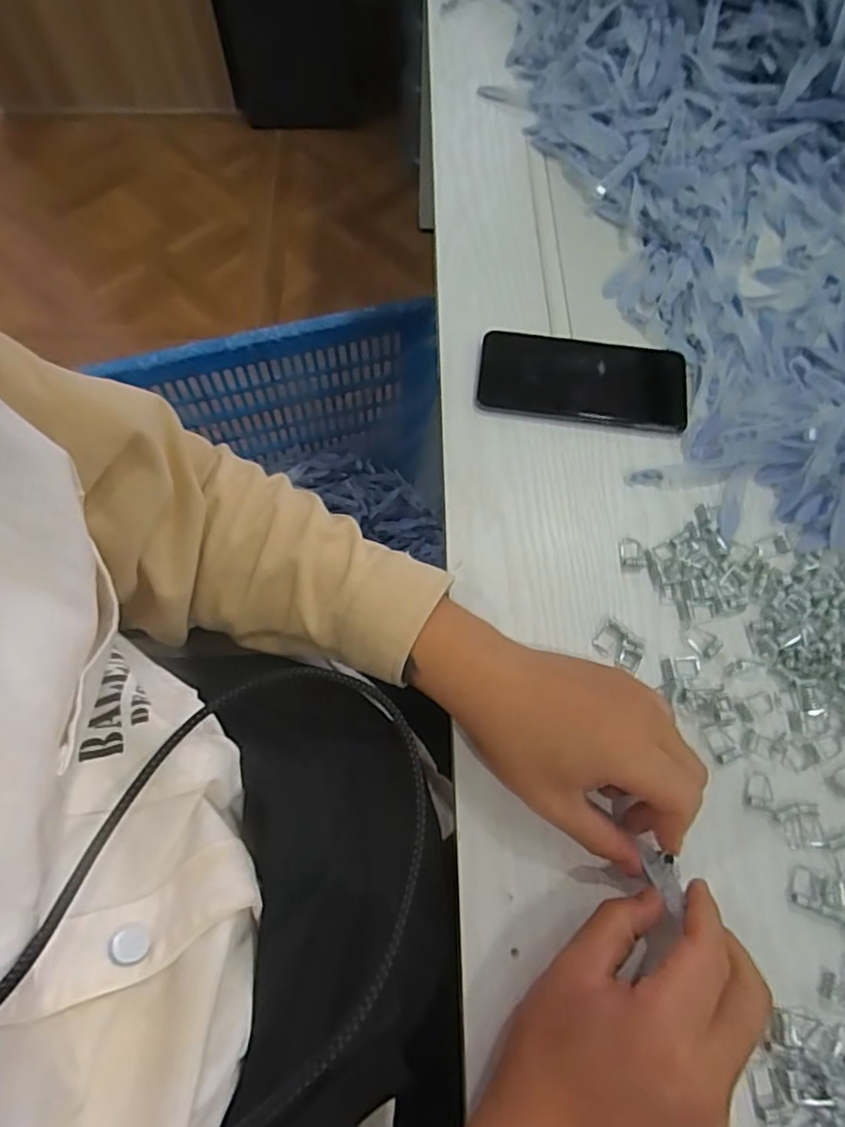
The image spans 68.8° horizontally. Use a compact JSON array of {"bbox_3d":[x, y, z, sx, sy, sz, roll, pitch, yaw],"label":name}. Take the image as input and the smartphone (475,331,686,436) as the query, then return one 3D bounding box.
[{"bbox_3d":[0.125,-0.143,0.485,0.159,0.014,0.074,7,66,3],"label":"smartphone"}]

